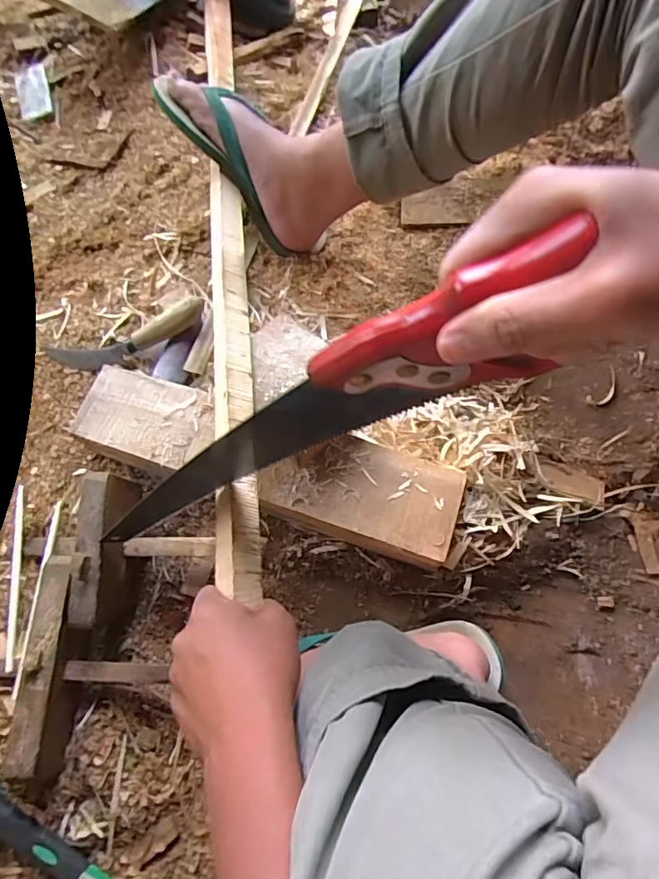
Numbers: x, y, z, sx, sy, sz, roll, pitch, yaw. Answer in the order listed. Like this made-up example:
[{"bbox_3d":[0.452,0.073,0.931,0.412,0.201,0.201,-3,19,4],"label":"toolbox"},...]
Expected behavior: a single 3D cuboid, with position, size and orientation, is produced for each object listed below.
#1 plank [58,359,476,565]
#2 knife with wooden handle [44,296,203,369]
[{"bbox_3d":[-0.068,0.027,0.545,0.407,0.057,0.102,16,71,7],"label":"plank"},{"bbox_3d":[-0.237,-0.118,0.595,0.198,0.027,0.036,-17,71,13],"label":"knife with wooden handle"}]

